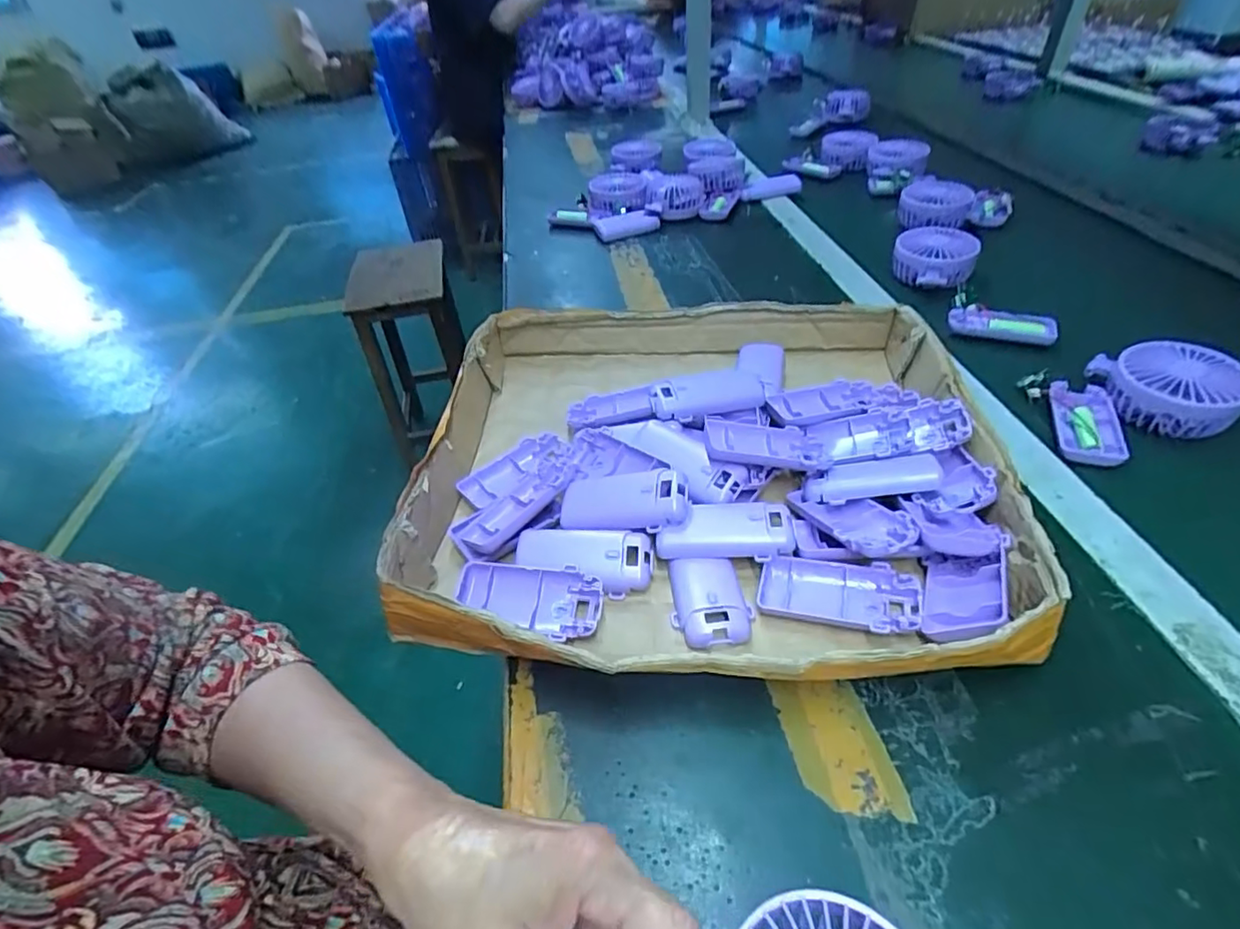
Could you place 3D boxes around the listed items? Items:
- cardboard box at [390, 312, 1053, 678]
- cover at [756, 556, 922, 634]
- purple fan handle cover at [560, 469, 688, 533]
[{"bbox_3d":[0.060,-0.010,0.460,0.411,0.067,0.383,-1,43,6],"label":"cardboard box"},{"bbox_3d":[0.135,0.081,0.368,0.093,0.016,0.047,7,45,14],"label":"cover"},{"bbox_3d":[0.001,0.026,0.418,0.092,0.021,0.039,-6,42,20],"label":"purple fan handle cover"}]

